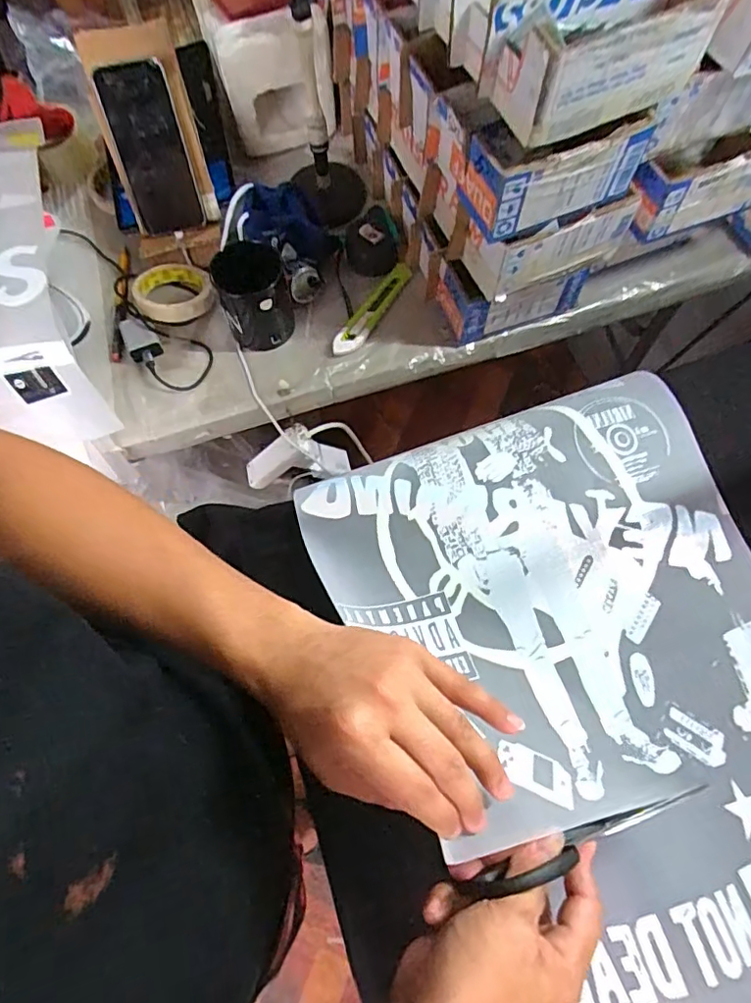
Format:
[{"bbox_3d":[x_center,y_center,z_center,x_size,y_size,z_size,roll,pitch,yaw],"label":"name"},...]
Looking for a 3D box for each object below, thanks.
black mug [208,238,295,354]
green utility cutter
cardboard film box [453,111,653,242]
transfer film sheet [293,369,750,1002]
[{"bbox_3d":[-0.137,-0.235,0.637,0.085,0.097,0.079,-17,70,-5],"label":"black mug"},{"bbox_3d":[-0.005,-0.235,0.677,0.029,0.014,0.144,29,73,12],"label":"green utility cutter"},{"bbox_3d":[0.158,-0.306,0.498,0.150,0.082,0.071,-22,70,-6],"label":"cardboard film box"},{"bbox_3d":[0.156,0.114,0.384,0.320,0.066,0.429,-18,70,-5],"label":"transfer film sheet"}]

